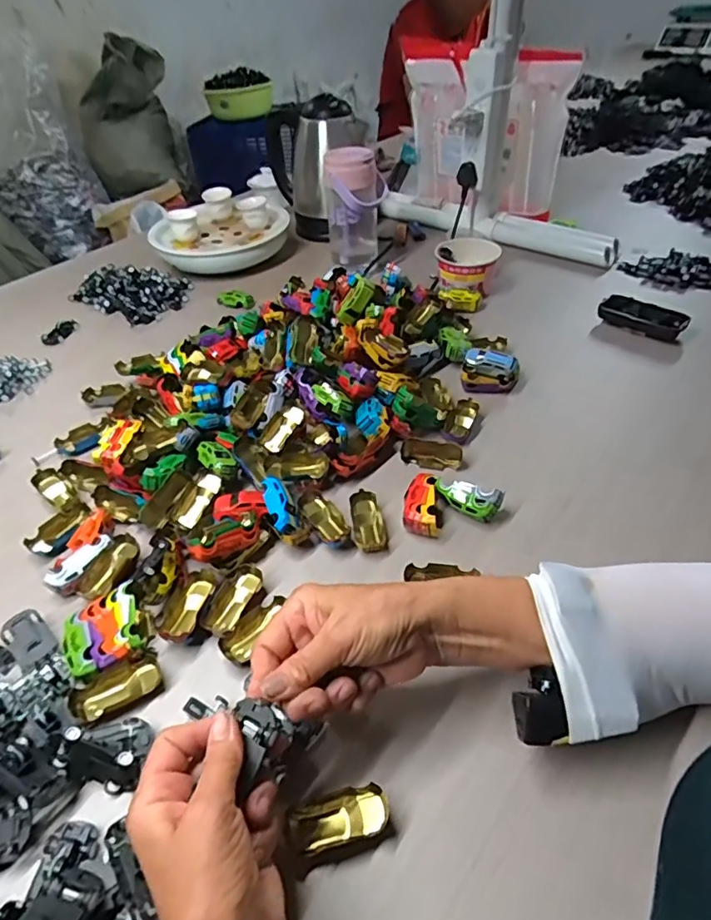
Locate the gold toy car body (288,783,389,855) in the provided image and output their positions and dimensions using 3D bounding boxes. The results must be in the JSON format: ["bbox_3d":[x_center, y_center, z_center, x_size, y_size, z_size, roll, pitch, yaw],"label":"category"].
[{"bbox_3d":[-0.010,0.228,0.342,0.061,0.016,0.025,-11,44,-7],"label":"gold toy car body"}]

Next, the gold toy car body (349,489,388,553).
[{"bbox_3d":[0.011,0.059,0.519,0.028,0.015,0.067,-10,44,-6],"label":"gold toy car body"}]

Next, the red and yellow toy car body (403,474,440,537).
[{"bbox_3d":[0.065,0.042,0.522,0.035,0.028,0.064,3,44,8],"label":"red and yellow toy car body"}]

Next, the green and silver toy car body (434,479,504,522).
[{"bbox_3d":[0.106,0.038,0.519,0.064,0.036,0.023,23,50,26],"label":"green and silver toy car body"}]

